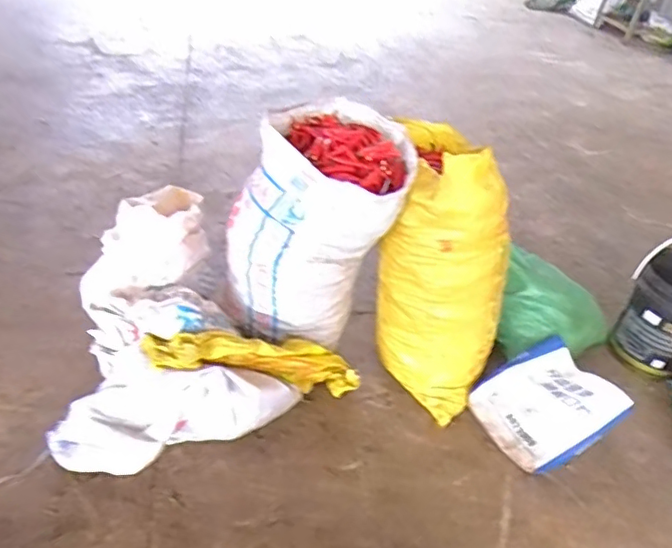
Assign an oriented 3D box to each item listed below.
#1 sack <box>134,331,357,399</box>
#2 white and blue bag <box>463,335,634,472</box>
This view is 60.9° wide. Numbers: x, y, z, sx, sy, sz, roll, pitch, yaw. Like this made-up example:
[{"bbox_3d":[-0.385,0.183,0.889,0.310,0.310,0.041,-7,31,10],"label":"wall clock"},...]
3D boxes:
[{"bbox_3d":[-0.207,0.236,1.641,0.614,0.208,0.184,16,30,-32],"label":"sack"},{"bbox_3d":[0.642,0.403,1.761,0.373,0.134,0.334,-20,44,-26],"label":"white and blue bag"}]

